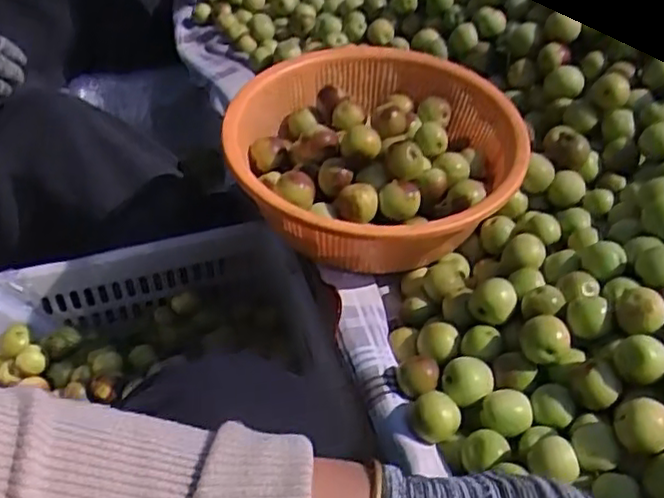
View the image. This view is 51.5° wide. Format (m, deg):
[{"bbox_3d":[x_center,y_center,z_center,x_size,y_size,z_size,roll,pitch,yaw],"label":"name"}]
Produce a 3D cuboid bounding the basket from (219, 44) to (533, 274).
[{"bbox_3d":[0.040,-0.087,0.638,0.255,0.090,0.269,2,42,3],"label":"basket"}]

